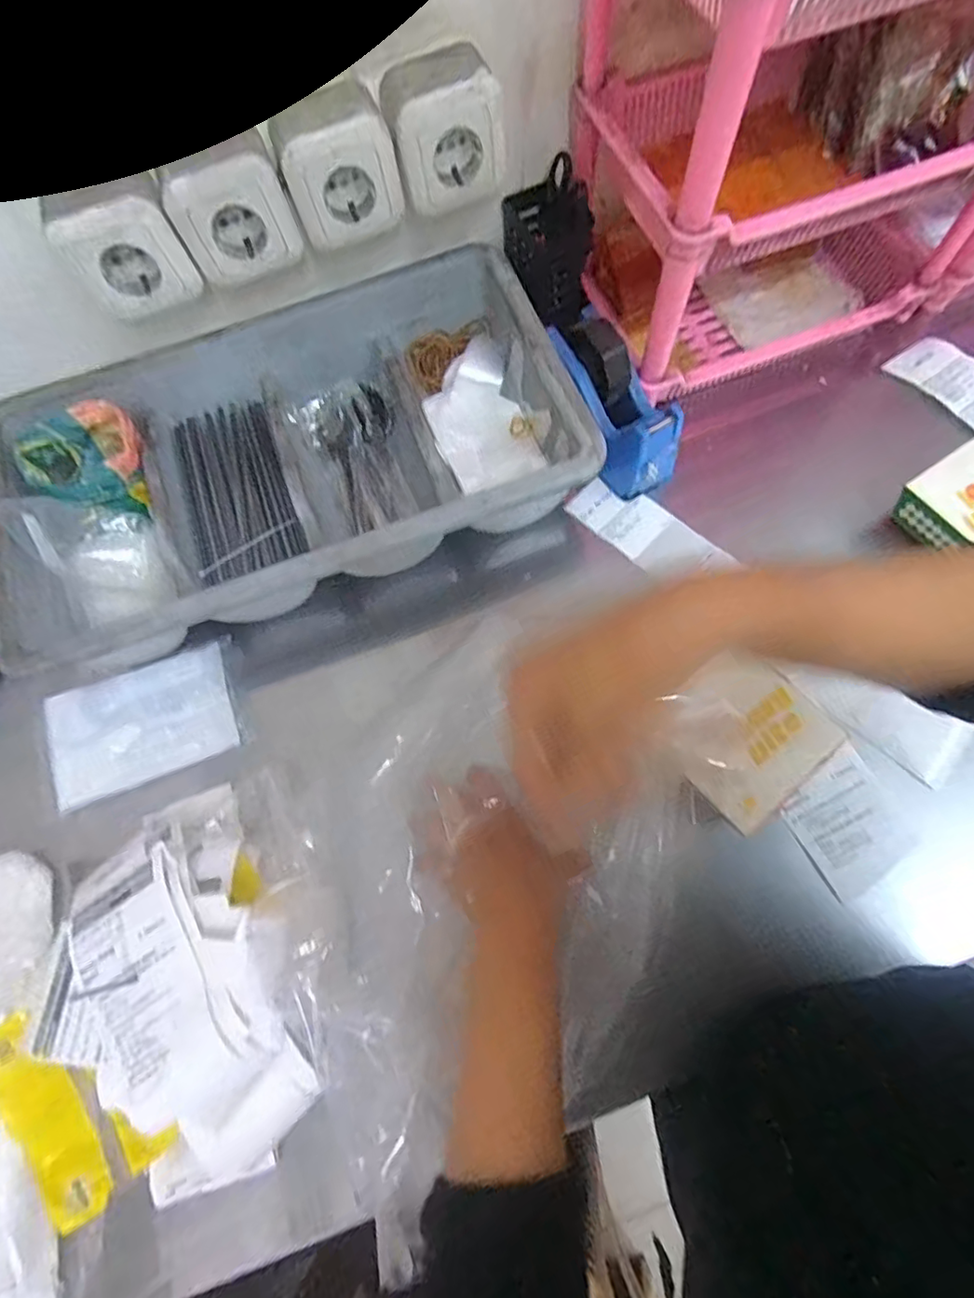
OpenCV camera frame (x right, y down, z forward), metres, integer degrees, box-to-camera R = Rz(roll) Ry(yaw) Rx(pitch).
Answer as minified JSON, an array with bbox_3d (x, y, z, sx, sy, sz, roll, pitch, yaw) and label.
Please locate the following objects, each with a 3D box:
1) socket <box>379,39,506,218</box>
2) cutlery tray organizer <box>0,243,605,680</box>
[{"bbox_3d":[-0.032,-0.393,0.430,0.080,0.075,0.051,-18,71,-1],"label":"socket"},{"bbox_3d":[-0.180,-0.172,0.512,0.505,0.082,0.281,-21,71,-3],"label":"cutlery tray organizer"}]

